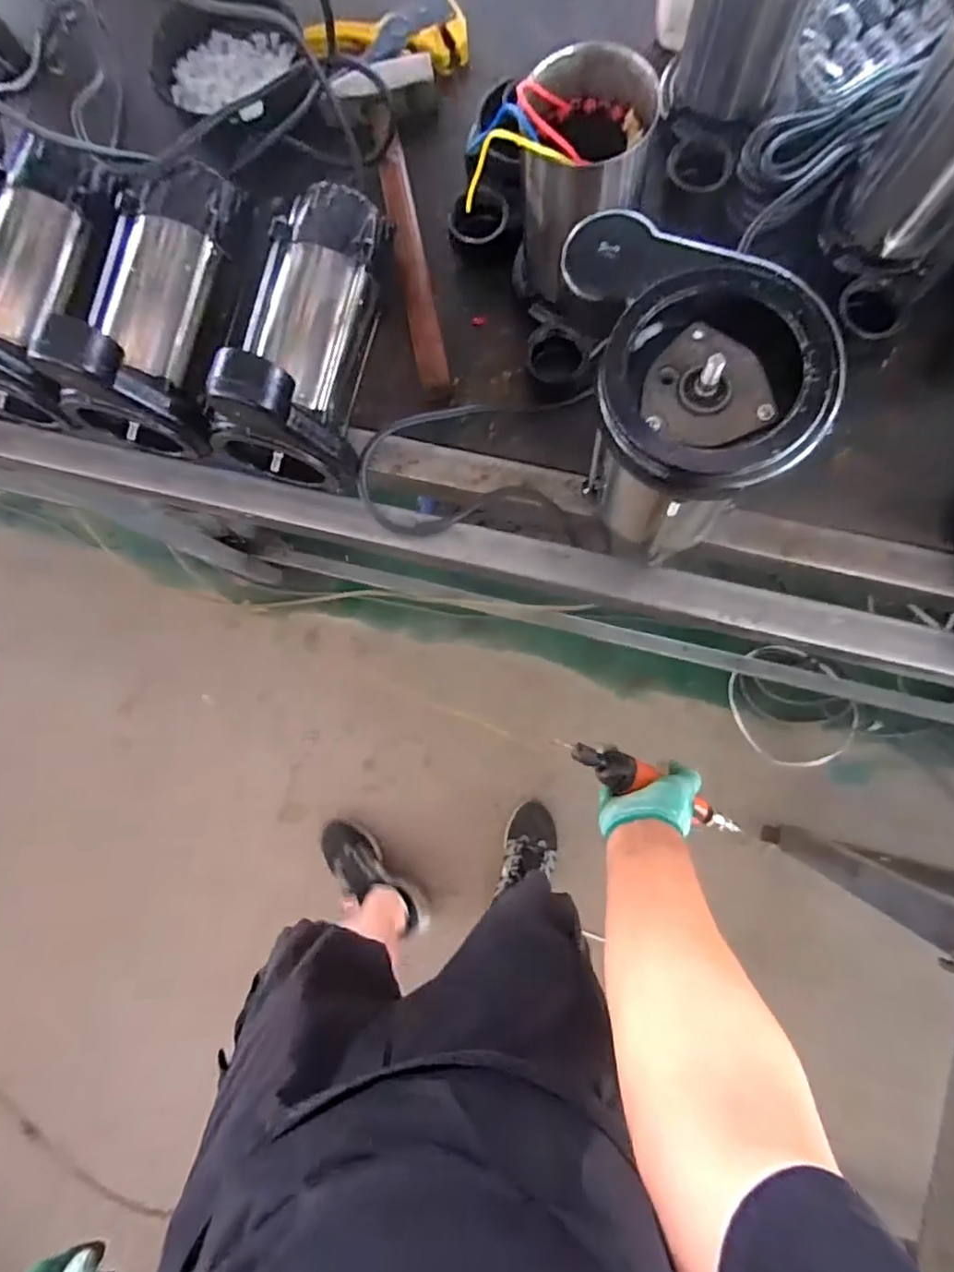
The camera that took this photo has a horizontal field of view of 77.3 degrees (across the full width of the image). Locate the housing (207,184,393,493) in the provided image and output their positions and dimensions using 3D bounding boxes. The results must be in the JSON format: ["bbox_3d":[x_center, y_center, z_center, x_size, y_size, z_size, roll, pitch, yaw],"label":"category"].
[{"bbox_3d":[-0.147,-0.259,0.498,0.114,0.153,0.231,10,85,6],"label":"housing"}]

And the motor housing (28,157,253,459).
[{"bbox_3d":[-0.279,-0.294,0.501,0.106,0.135,0.232,11,85,6],"label":"motor housing"}]

